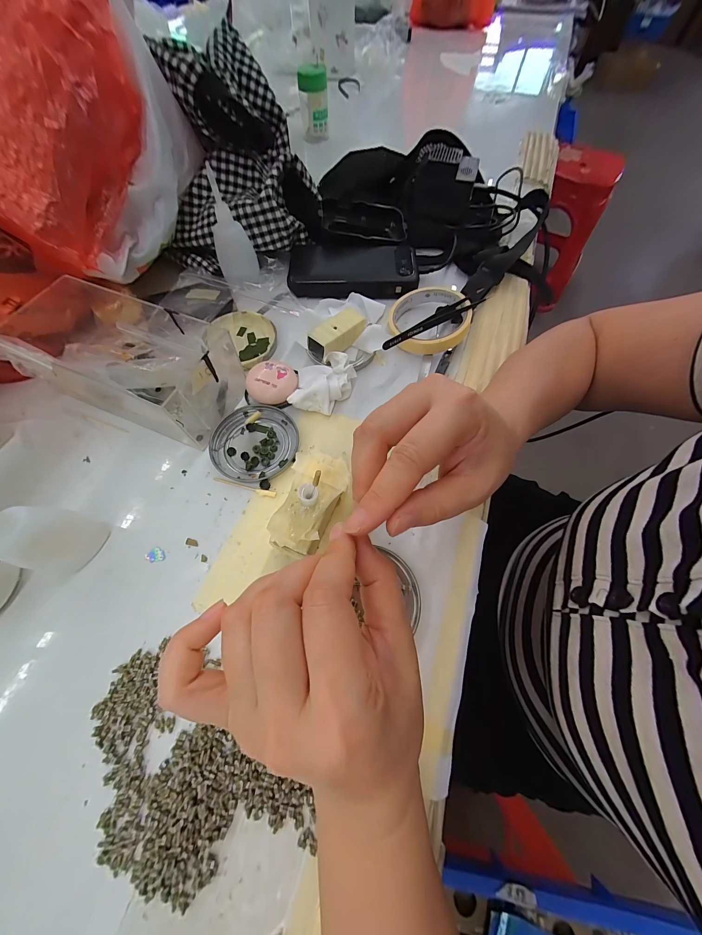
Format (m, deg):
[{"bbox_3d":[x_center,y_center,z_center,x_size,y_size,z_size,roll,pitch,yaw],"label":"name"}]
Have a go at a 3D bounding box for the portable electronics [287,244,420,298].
[{"bbox_3d":[0.002,-0.244,0.368,0.153,0.021,0.081,0,66,-1],"label":"portable electronics"}]

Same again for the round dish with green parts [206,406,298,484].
[{"bbox_3d":[-0.091,-0.024,0.280,0.076,0.007,0.076,0,66,-1],"label":"round dish with green parts"}]

